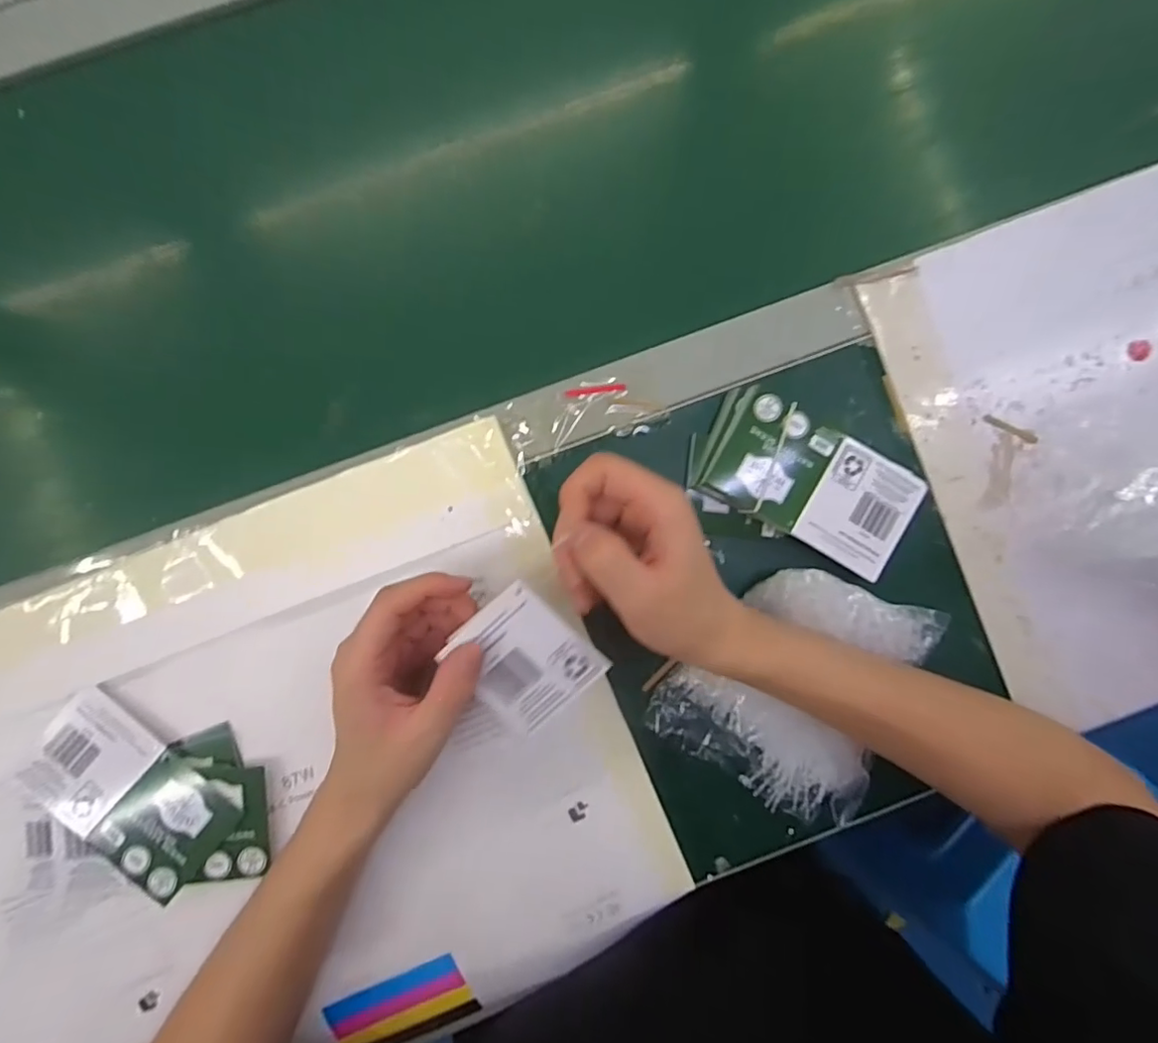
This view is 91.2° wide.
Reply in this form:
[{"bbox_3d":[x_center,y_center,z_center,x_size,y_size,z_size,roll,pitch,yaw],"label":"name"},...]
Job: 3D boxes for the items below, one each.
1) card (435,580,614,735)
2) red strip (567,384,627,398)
[{"bbox_3d":[-0.029,0.074,0.303,0.069,0.013,0.060,43,90,-2],"label":"card"},{"bbox_3d":[0.011,-0.085,0.367,0.039,0.007,0.005,-4,92,11],"label":"red strip"}]

